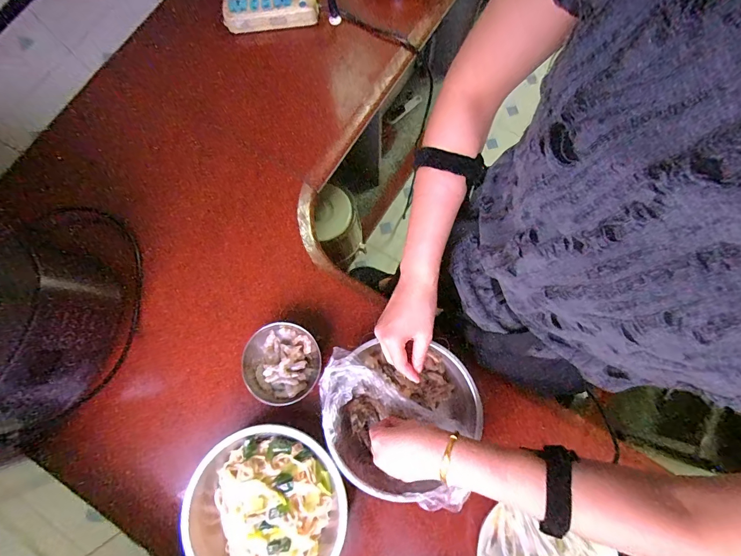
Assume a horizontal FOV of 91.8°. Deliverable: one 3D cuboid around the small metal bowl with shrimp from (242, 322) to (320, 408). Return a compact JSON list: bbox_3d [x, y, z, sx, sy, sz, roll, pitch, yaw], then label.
[{"bbox_3d":[-0.135,0.129,0.541,0.113,0.051,0.112,0,76,1],"label":"small metal bowl with shrimp"}]

